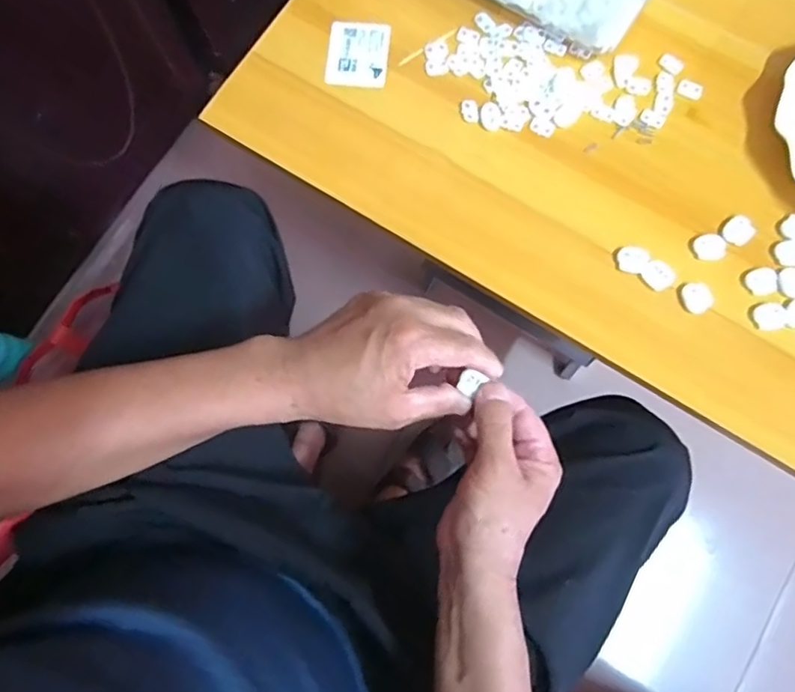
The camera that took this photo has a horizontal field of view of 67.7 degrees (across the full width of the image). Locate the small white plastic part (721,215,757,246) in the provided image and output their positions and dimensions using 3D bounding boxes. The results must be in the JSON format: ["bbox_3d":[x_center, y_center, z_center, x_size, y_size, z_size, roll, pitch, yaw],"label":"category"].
[{"bbox_3d":[0.261,-0.088,0.452,0.024,0.004,0.020,-44,81,-8],"label":"small white plastic part"}]

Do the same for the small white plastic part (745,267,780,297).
[{"bbox_3d":[0.275,-0.049,0.443,0.024,0.004,0.021,-29,79,-6],"label":"small white plastic part"}]

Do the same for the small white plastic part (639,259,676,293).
[{"bbox_3d":[0.199,-0.054,0.452,0.018,0.008,0.023,-42,81,-8],"label":"small white plastic part"}]

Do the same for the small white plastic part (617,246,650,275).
[{"bbox_3d":[0.179,-0.065,0.450,0.022,0.007,0.020,0,78,0],"label":"small white plastic part"}]

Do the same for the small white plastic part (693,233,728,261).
[{"bbox_3d":[0.237,-0.075,0.448,0.024,0.005,0.021,-6,78,-1],"label":"small white plastic part"}]

